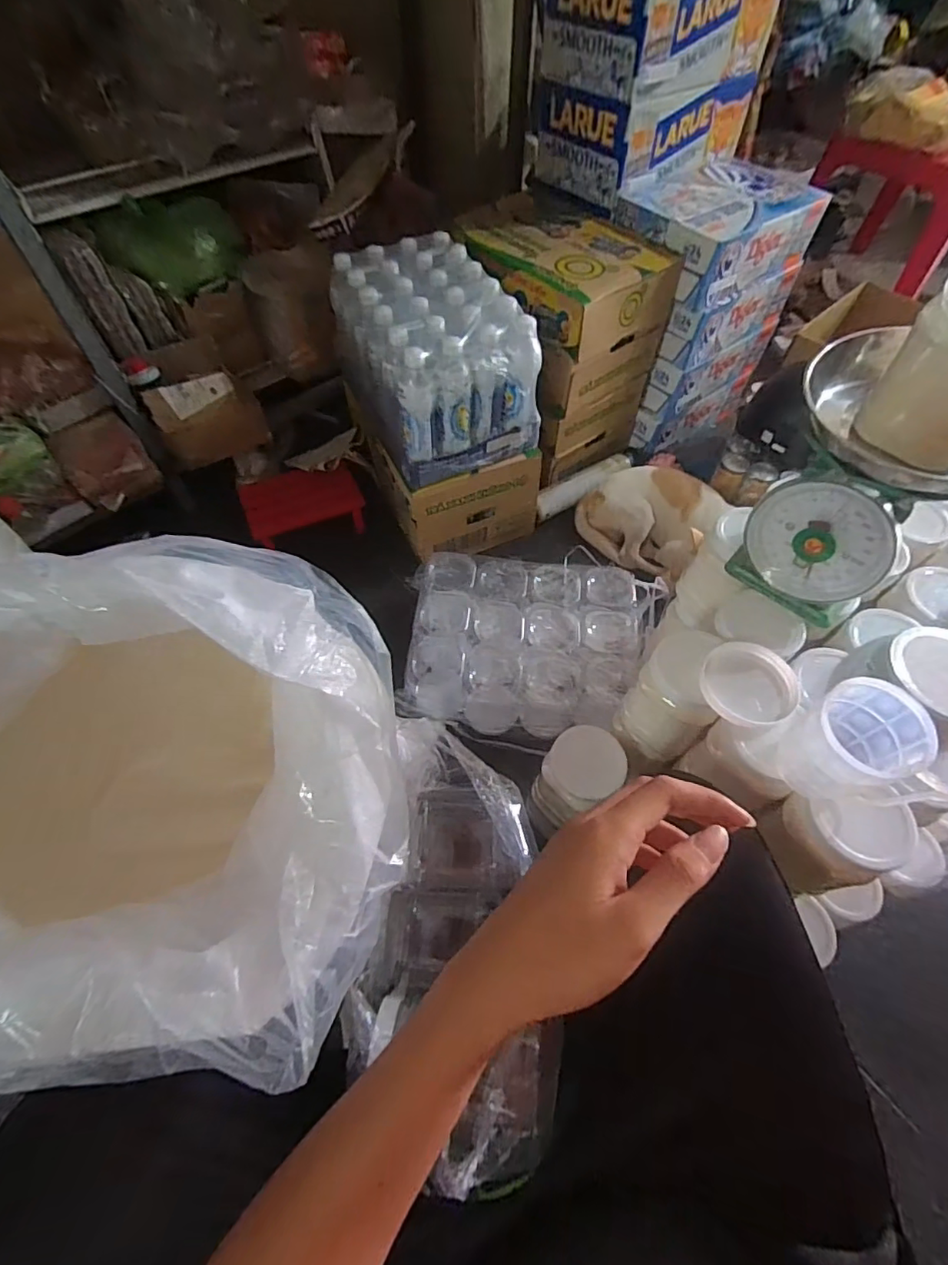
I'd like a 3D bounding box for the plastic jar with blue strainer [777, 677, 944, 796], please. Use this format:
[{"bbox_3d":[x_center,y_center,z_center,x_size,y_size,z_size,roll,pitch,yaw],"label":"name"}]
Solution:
[{"bbox_3d":[0.321,0.099,0.468,0.082,0.100,0.079,0,58,0],"label":"plastic jar with blue strainer"}]

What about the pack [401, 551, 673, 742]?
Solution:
[{"bbox_3d":[0.099,0.023,0.963,0.412,0.154,0.302,3,58,2],"label":"pack"}]

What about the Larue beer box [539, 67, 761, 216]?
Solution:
[{"bbox_3d":[0.345,-1.037,1.107,0.361,0.152,0.261,-29,63,-17],"label":"Larue beer box"}]

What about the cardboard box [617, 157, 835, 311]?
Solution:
[{"bbox_3d":[0.489,-0.815,1.087,0.357,0.119,0.247,-32,63,-18],"label":"cardboard box"}]

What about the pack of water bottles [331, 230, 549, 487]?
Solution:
[{"bbox_3d":[-0.079,-0.499,0.986,0.252,0.228,0.379,-23,61,-13],"label":"pack of water bottles"}]

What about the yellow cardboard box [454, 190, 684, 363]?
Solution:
[{"bbox_3d":[0.144,-0.719,1.073,0.316,0.108,0.411,-36,65,-20],"label":"yellow cardboard box"}]

